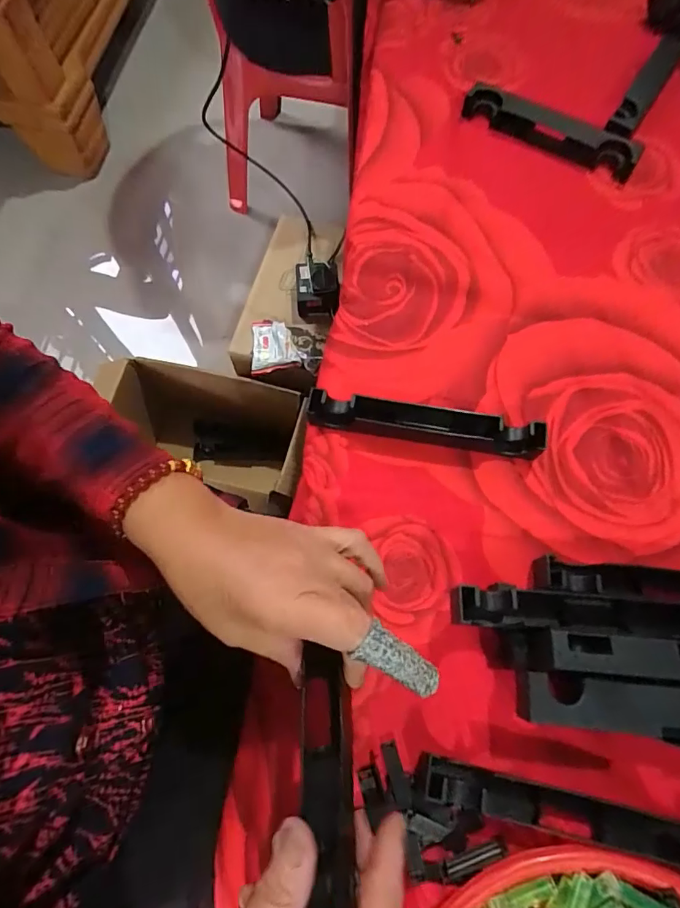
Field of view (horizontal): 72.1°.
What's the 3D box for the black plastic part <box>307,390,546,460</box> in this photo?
[{"bbox_3d":[0.071,-0.026,0.396,0.193,0.025,0.024,10,70,4],"label":"black plastic part"}]

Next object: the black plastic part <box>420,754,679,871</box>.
[{"bbox_3d":[0.149,0.232,0.297,0.192,0.029,0.029,11,70,4],"label":"black plastic part"}]

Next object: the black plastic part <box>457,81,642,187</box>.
[{"bbox_3d":[0.232,-0.359,0.514,0.195,0.020,0.046,29,72,10],"label":"black plastic part"}]

